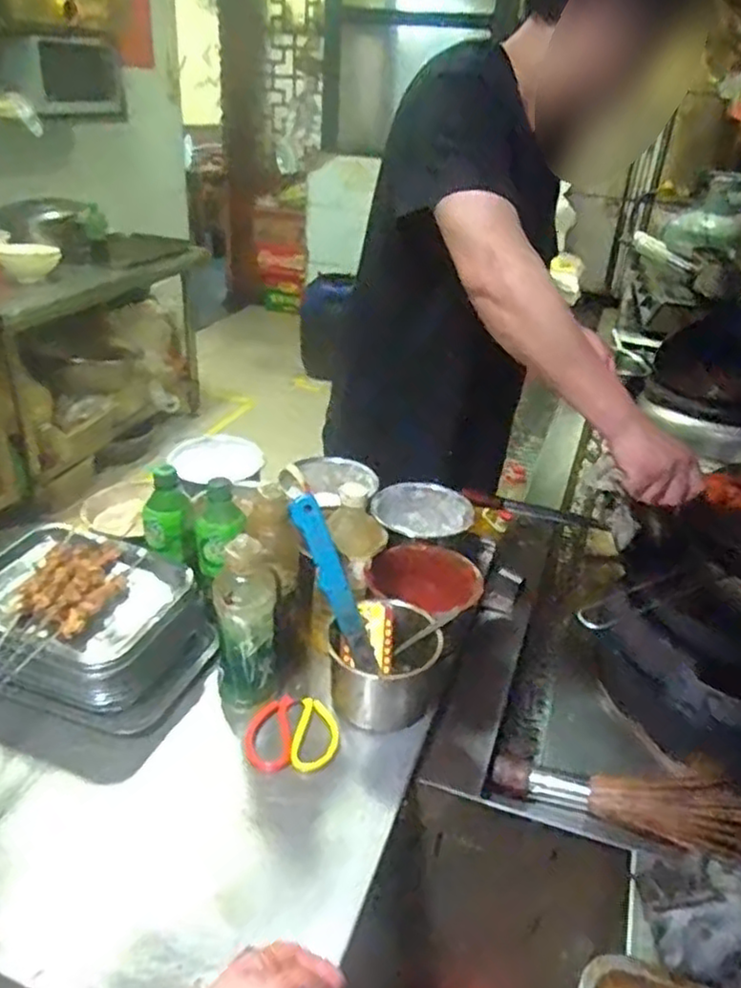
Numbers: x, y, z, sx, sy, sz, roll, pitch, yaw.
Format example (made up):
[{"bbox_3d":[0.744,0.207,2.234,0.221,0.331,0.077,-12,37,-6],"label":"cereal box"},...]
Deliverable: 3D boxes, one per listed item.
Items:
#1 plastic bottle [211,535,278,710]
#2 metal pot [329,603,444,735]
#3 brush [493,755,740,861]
[{"bbox_3d":[-0.132,0.140,0.763,0.077,0.198,0.056,-20,38,-35],"label":"plastic bottle"},{"bbox_3d":[0.017,0.199,0.804,0.124,0.106,0.106,0,31,-7],"label":"metal pot"},{"bbox_3d":[0.272,0.321,0.741,0.268,0.043,0.079,1,27,25],"label":"brush"}]

